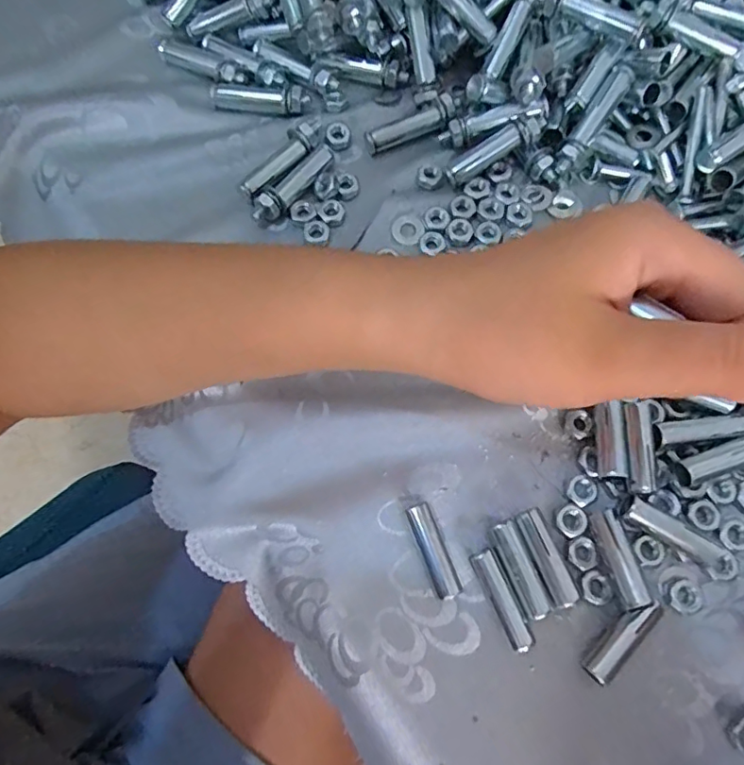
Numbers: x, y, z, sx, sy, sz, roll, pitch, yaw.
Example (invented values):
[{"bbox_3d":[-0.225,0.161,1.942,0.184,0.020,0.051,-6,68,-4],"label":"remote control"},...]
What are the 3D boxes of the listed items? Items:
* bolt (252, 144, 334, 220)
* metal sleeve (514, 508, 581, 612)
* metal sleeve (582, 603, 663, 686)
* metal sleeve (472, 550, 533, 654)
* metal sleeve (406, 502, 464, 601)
[{"bbox_3d":[-0.039,-0.104,0.275,0.012,0.010,0.055,40,77,13],"label":"bolt"},{"bbox_3d":[0.072,0.073,0.220,0.012,0.008,0.039,-19,73,-4],"label":"metal sleeve"},{"bbox_3d":[0.099,0.101,0.211,0.011,0.009,0.038,43,78,14],"label":"metal sleeve"},{"bbox_3d":[0.052,0.088,0.216,0.009,0.009,0.039,-24,73,-6],"label":"metal sleeve"},{"bbox_3d":[0.026,0.070,0.221,0.010,0.010,0.039,-22,73,-5],"label":"metal sleeve"}]

